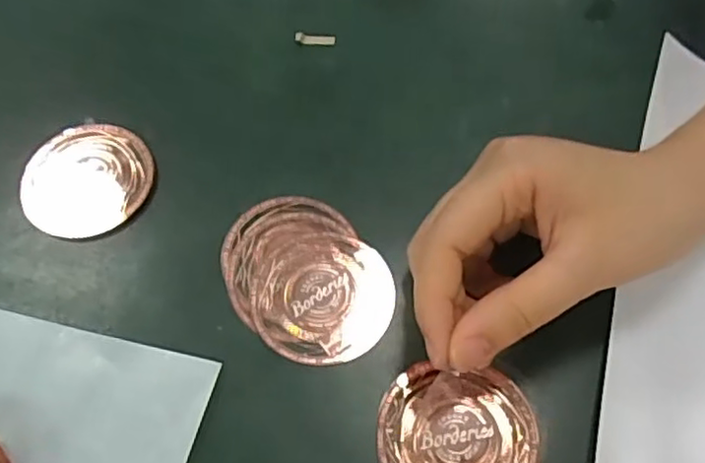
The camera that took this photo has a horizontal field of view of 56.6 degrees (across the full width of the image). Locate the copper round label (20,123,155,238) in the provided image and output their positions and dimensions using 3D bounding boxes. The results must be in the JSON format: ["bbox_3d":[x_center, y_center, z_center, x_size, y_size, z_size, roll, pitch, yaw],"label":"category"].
[{"bbox_3d":[-0.127,-0.025,0.312,0.061,0.009,0.058,0,61,0],"label":"copper round label"}]

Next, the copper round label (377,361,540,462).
[{"bbox_3d":[0.040,0.080,0.251,0.058,0.004,0.054,0,61,0],"label":"copper round label"}]

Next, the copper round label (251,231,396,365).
[{"bbox_3d":[-0.013,0.027,0.282,0.059,0.004,0.059,0,61,0],"label":"copper round label"}]

